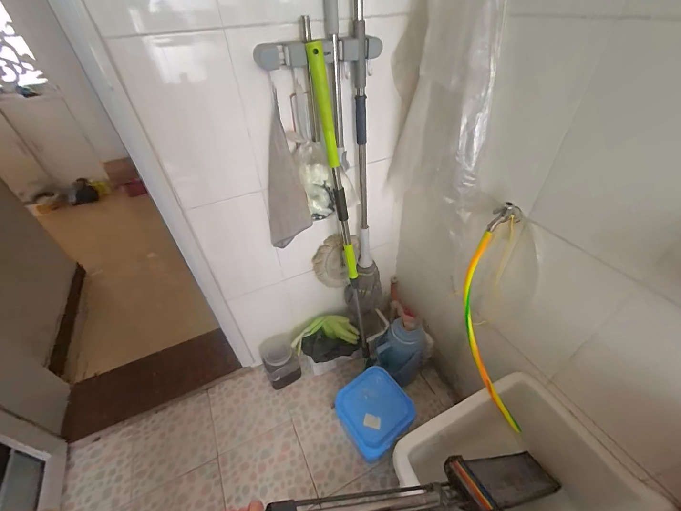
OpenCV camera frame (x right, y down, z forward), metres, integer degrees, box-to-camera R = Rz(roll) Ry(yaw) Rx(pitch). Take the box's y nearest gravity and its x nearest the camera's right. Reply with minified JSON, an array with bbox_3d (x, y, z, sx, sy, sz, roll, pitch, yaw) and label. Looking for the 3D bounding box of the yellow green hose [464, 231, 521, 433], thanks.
[{"bbox_3d":[0.412,0.208,0.837,0.045,0.546,0.129,-11,6,-11],"label":"yellow green hose"}]

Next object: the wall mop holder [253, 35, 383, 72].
[{"bbox_3d":[-0.041,-0.498,0.726,0.327,0.050,0.049,-16,43,-14],"label":"wall mop holder"}]

